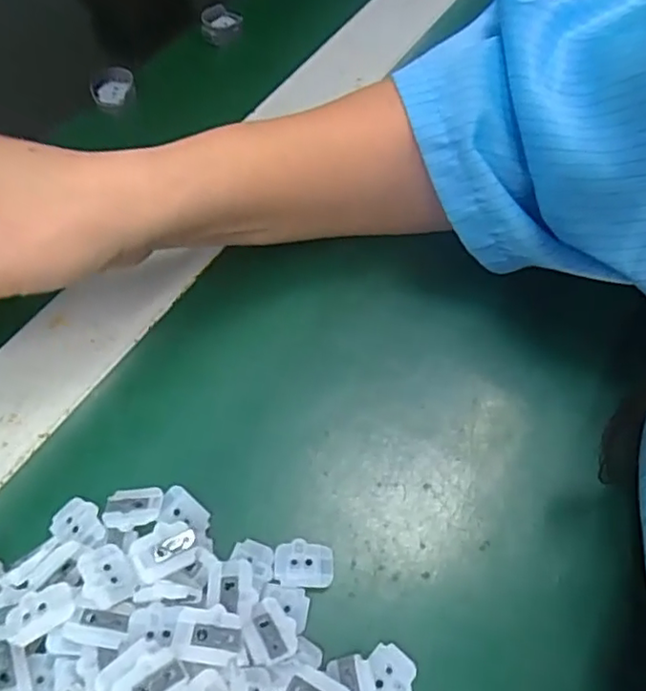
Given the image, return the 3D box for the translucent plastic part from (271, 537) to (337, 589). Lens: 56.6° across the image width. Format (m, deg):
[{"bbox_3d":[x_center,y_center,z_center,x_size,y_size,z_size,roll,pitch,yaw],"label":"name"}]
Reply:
[{"bbox_3d":[-0.007,0.081,0.223,0.022,0.004,0.017,0,59,-1],"label":"translucent plastic part"}]

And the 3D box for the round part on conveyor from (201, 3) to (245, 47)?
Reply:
[{"bbox_3d":[-0.069,-0.219,0.408,0.027,0.015,0.022,-11,60,-8],"label":"round part on conveyor"}]

